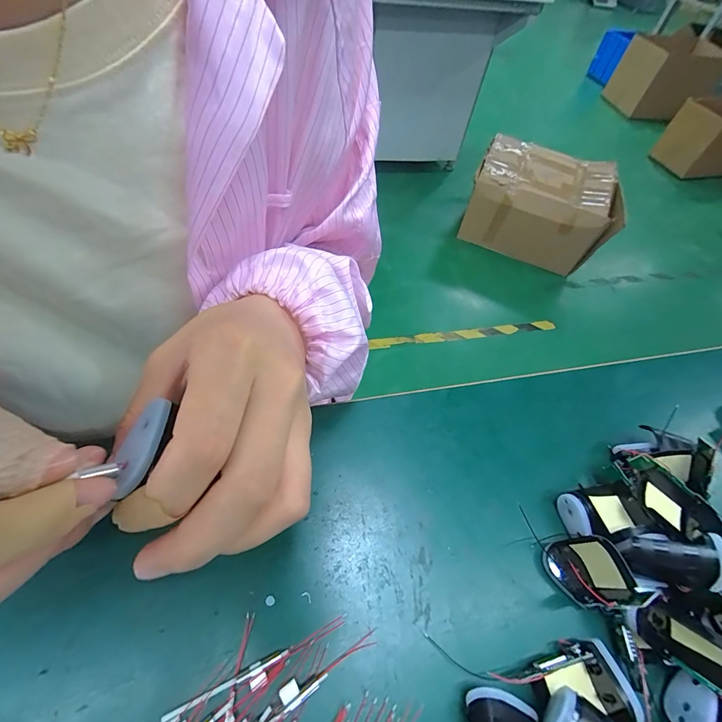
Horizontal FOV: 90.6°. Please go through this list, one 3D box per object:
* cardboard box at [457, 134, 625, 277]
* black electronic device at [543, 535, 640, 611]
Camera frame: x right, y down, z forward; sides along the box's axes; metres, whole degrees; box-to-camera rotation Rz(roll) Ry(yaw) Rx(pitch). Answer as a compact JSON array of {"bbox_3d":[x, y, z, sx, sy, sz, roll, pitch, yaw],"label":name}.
[{"bbox_3d":[0.775,-0.707,1.579,0.562,0.276,0.528,18,55,6],"label":"cardboard box"},{"bbox_3d":[0.131,0.123,0.208,0.021,0.041,0.035,-11,58,-14],"label":"black electronic device"}]

